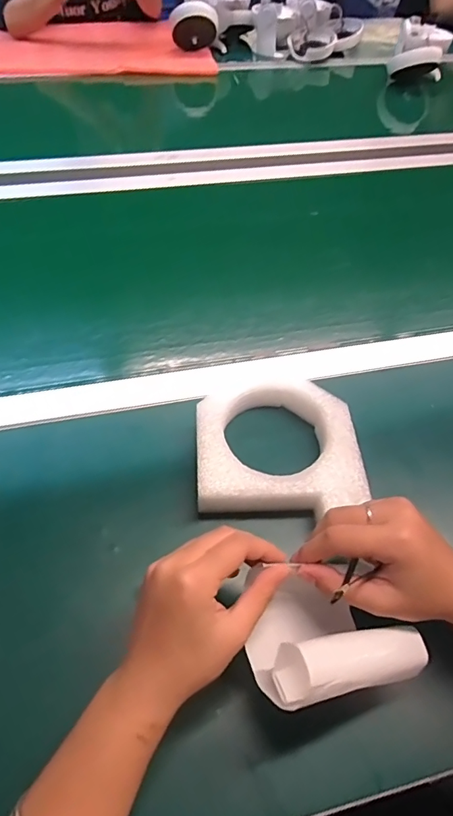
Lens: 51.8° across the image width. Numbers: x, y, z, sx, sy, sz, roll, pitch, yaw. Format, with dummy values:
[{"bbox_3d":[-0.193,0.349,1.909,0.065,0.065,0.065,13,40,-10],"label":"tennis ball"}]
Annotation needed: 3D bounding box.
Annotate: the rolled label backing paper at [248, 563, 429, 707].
[{"bbox_3d":[0.071,0.143,0.312,0.112,0.067,0.080,-10,54,-10],"label":"rolled label backing paper"}]

